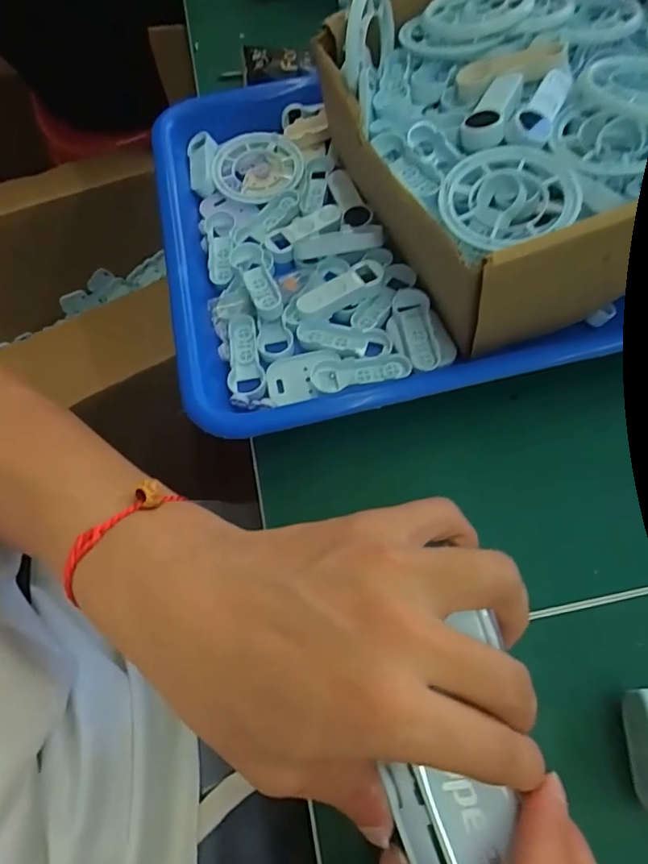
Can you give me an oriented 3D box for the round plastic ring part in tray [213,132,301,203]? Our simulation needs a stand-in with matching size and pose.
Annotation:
[{"bbox_3d":[-0.041,-0.165,0.330,0.055,0.011,0.047,5,64,6],"label":"round plastic ring part in tray"}]

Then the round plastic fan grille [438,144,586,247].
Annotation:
[{"bbox_3d":[0.079,-0.099,0.225,0.058,0.011,0.047,-11,63,-2],"label":"round plastic fan grille"}]

